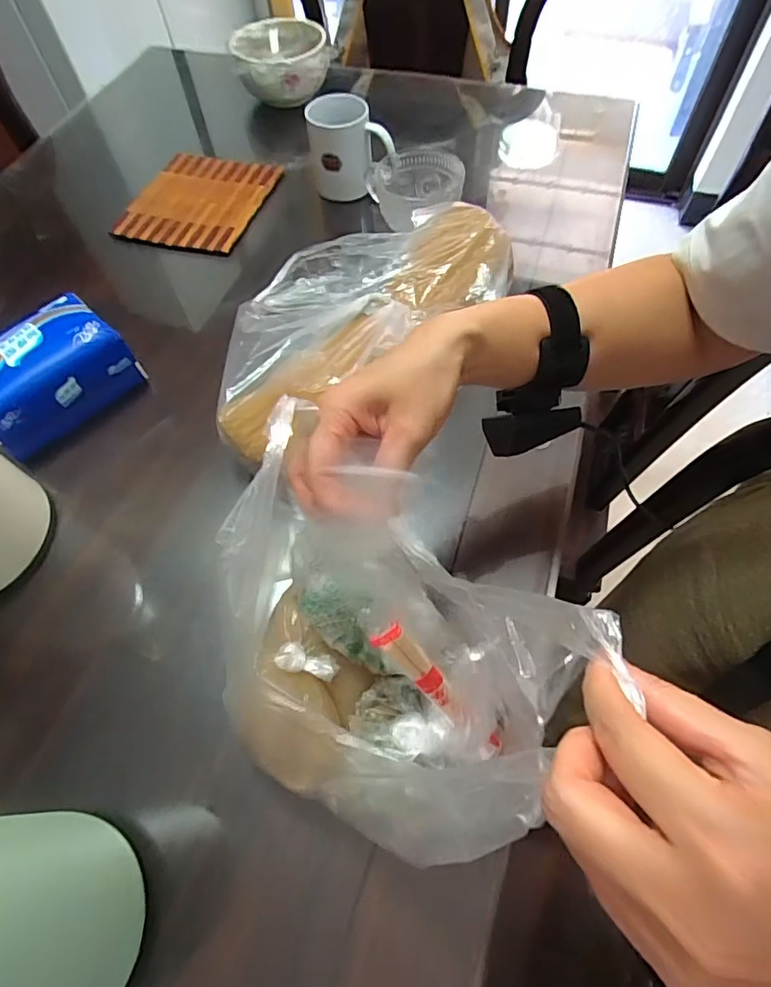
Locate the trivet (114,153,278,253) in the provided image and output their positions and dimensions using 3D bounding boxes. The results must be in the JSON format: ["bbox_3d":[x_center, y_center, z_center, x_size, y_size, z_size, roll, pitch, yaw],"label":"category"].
[{"bbox_3d":[-0.270,-0.426,0.754,0.181,0.016,0.201,11,62,9],"label":"trivet"}]

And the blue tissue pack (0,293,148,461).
[{"bbox_3d":[-0.351,-0.125,0.541,0.093,0.076,0.159,39,69,21],"label":"blue tissue pack"}]

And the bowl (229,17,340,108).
[{"bbox_3d":[-0.167,-0.721,0.867,0.160,0.072,0.160,-1,61,2],"label":"bowl"}]

